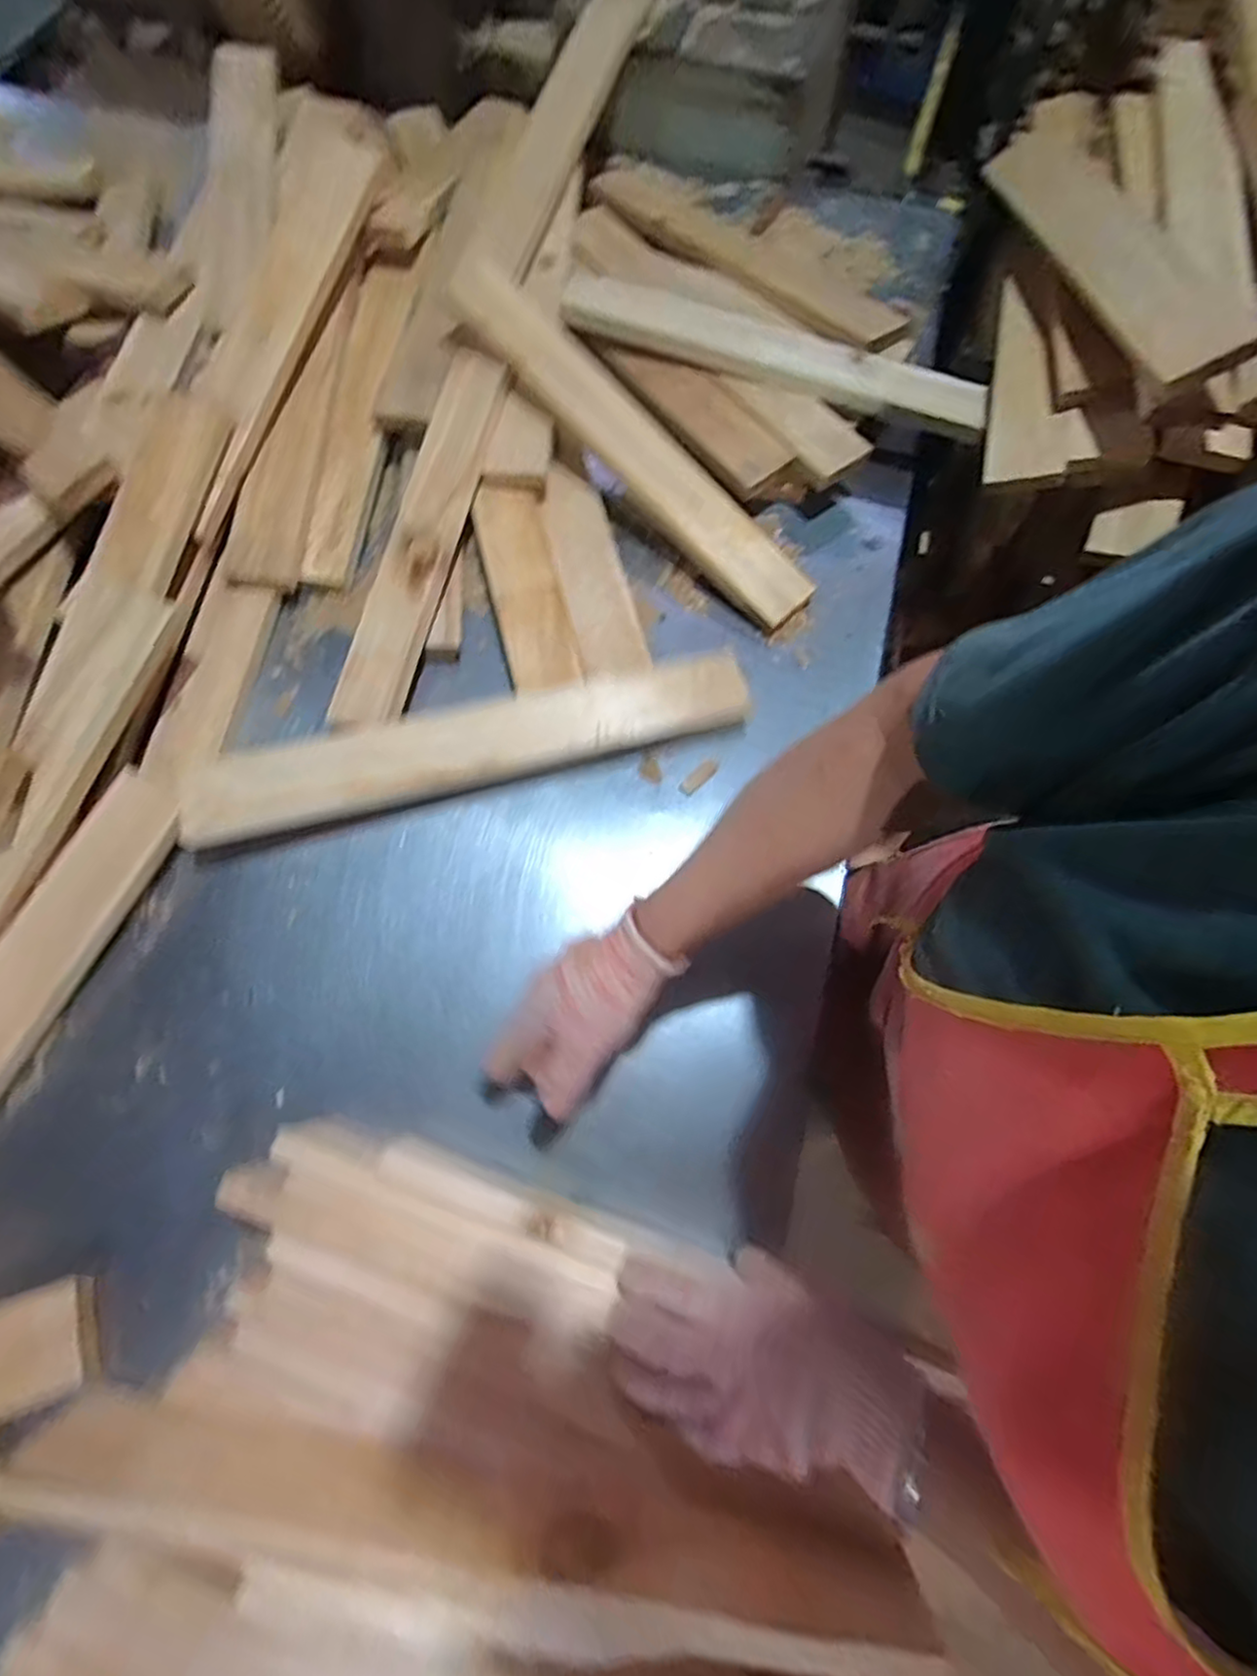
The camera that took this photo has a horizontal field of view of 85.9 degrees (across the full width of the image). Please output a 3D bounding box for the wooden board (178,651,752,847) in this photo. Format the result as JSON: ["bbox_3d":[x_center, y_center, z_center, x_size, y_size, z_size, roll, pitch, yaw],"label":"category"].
[{"bbox_3d":[-0.133,-0.089,0.621,0.506,0.025,0.076,-14,87,-9],"label":"wooden board"}]

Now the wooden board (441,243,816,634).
[{"bbox_3d":[0.004,-0.431,0.729,0.505,0.034,0.090,45,82,2],"label":"wooden board"}]

